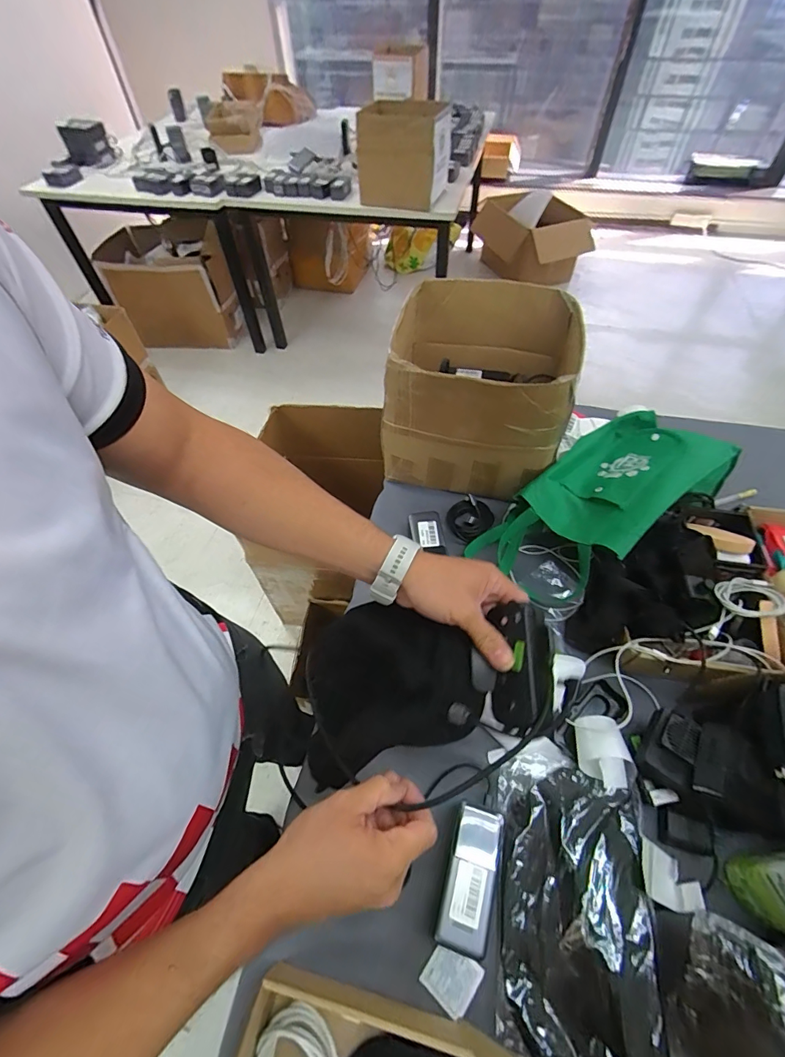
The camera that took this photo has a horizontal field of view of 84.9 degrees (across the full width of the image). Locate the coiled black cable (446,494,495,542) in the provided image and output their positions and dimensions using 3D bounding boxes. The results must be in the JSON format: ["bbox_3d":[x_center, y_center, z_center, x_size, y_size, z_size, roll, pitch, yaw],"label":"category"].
[{"bbox_3d":[0.137,-0.017,0.768,0.078,0.019,0.088,27,60,19],"label":"coiled black cable"}]

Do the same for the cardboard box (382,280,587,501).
[{"bbox_3d":[0.146,-0.248,0.770,0.286,0.244,0.280,10,55,9],"label":"cardboard box"}]

